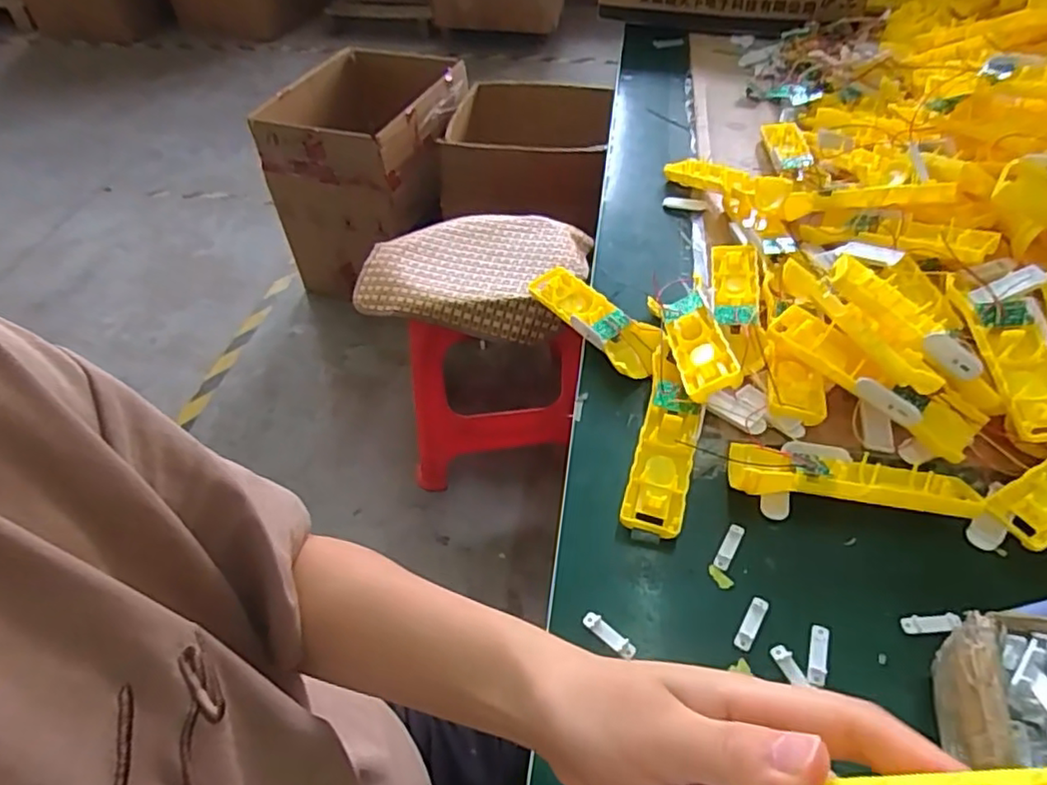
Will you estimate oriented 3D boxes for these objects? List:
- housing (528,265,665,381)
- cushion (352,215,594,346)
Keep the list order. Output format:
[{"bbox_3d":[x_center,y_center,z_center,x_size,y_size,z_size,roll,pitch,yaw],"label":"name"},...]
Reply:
[{"bbox_3d":[0.065,-0.072,0.594,0.047,0.027,0.162,-29,53,-21],"label":"housing"},{"bbox_3d":[-0.096,-0.230,1.191,0.366,0.077,0.319,9,49,11],"label":"cushion"}]

